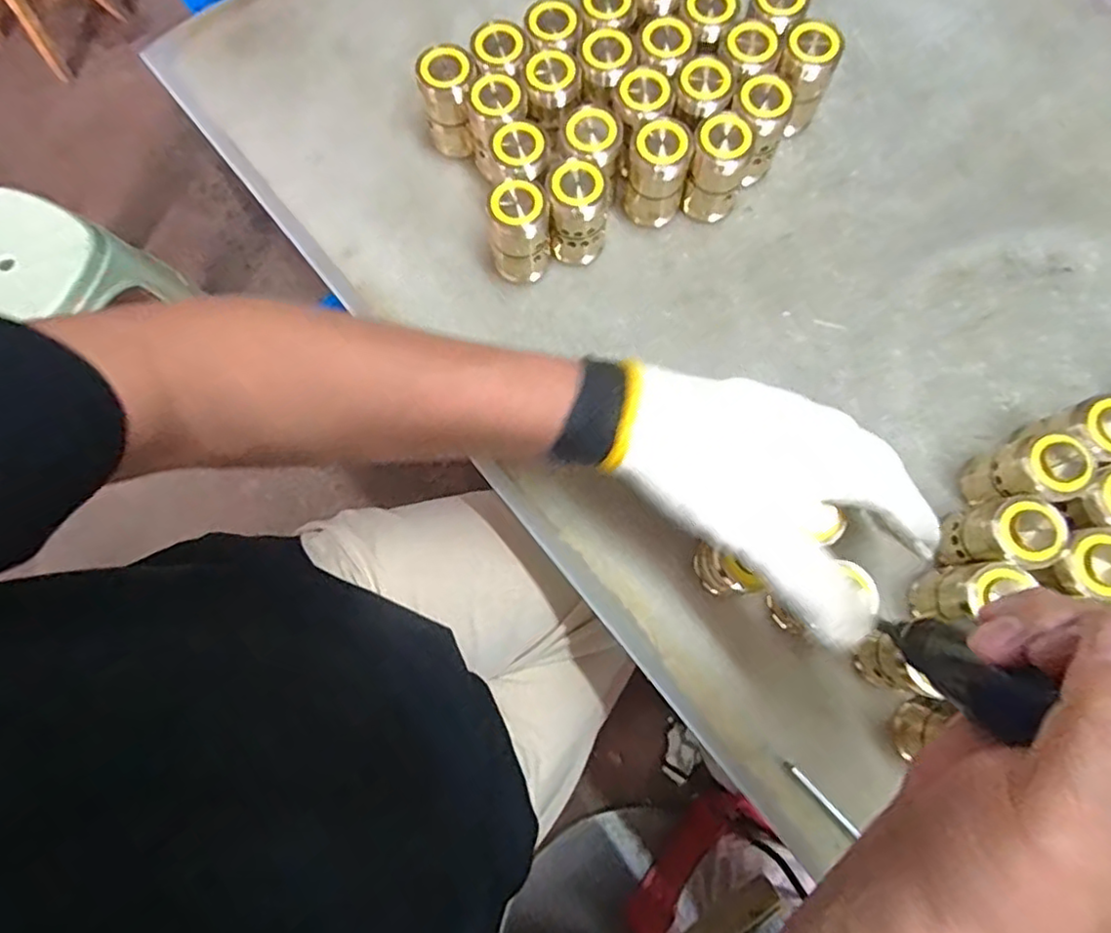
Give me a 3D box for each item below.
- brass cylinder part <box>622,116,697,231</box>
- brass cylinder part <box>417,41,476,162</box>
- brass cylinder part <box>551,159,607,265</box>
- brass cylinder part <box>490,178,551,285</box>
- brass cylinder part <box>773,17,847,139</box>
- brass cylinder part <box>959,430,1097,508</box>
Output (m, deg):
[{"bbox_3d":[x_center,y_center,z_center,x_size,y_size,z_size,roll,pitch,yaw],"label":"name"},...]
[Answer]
[{"bbox_3d":[0.068,-0.192,0.423,0.037,0.065,0.031,13,77,3],"label":"brass cylinder part"},{"bbox_3d":[-0.071,-0.248,0.437,0.036,0.062,0.029,-3,77,-1],"label":"brass cylinder part"},{"bbox_3d":[0.016,-0.163,0.417,0.034,0.064,0.033,9,77,2],"label":"brass cylinder part"},{"bbox_3d":[-0.023,-0.150,0.415,0.036,0.064,0.033,0,77,0],"label":"brass cylinder part"},{"bbox_3d":[0.166,-0.264,0.437,0.036,0.066,0.030,-9,77,-2],"label":"brass cylinder part"},{"bbox_3d":[0.269,0.006,0.368,0.030,0.067,0.037,-16,78,-4],"label":"brass cylinder part"}]

